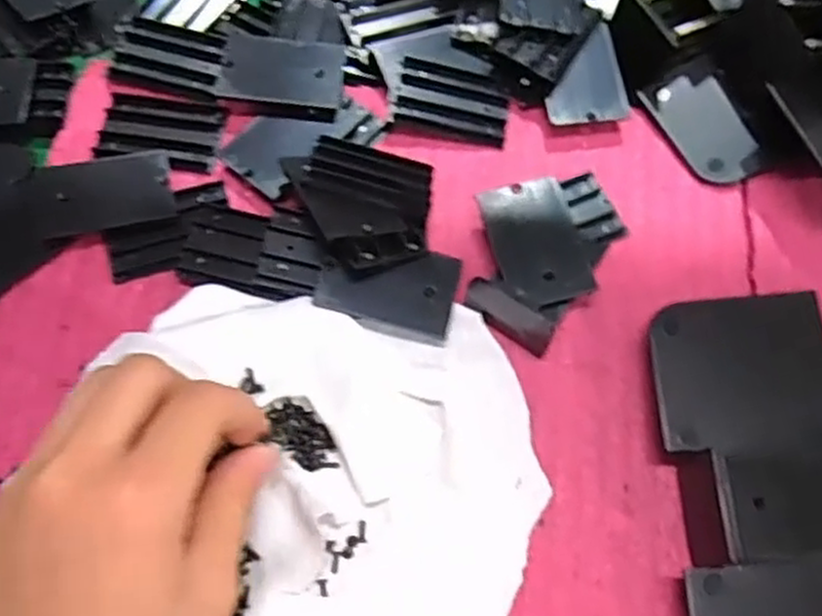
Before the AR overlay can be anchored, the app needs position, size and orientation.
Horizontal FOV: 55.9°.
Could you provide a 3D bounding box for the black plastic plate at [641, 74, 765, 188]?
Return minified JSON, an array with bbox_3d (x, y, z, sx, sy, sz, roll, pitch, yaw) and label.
[{"bbox_3d":[0.134,-0.081,0.352,0.033,0.004,0.055,-29,75,-2],"label":"black plastic plate"}]

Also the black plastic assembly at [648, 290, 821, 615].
[{"bbox_3d":[0.130,0.072,0.281,0.069,0.032,0.160,-1,69,-2],"label":"black plastic assembly"}]

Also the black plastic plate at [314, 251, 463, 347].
[{"bbox_3d":[-0.009,-0.008,0.314,0.054,0.004,0.036,13,80,-8],"label":"black plastic plate"}]

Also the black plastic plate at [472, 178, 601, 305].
[{"bbox_3d":[0.052,-0.028,0.320,0.035,0.004,0.054,-14,69,-4],"label":"black plastic plate"}]

